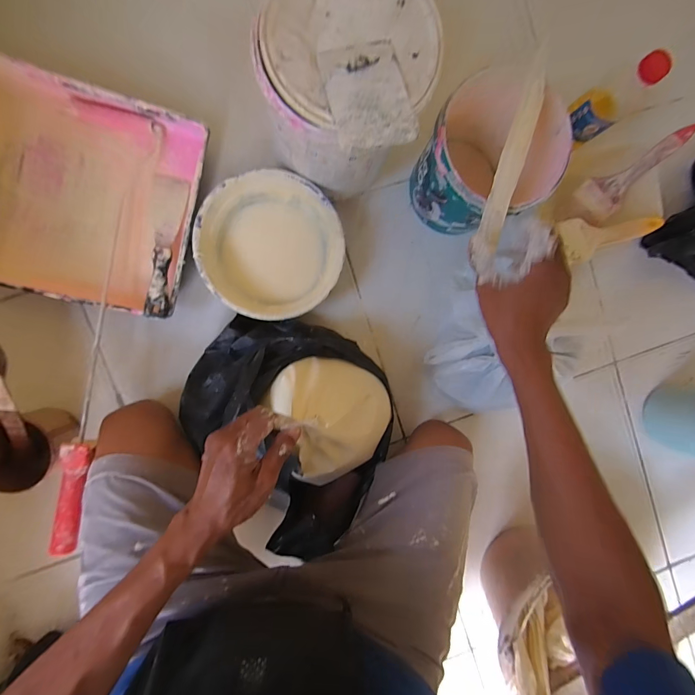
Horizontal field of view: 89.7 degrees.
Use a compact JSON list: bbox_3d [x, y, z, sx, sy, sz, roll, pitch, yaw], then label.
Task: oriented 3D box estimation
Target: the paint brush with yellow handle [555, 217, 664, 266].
[{"bbox_3d":[0.375,-0.160,0.506,0.156,0.030,0.061,-11,82,-11],"label":"paint brush with yellow handle"}]

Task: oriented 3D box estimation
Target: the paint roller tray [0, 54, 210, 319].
[{"bbox_3d":[-0.396,-0.215,0.480,0.362,0.072,0.283,13,92,-7],"label":"paint roller tray"}]

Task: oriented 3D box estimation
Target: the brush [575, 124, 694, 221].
[{"bbox_3d":[0.428,-0.262,0.520,0.059,0.142,0.027,42,46,-7],"label":"brush"}]

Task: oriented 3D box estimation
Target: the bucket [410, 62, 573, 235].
[{"bbox_3d":[0.183,-0.252,0.497,0.163,0.160,0.166,0,93,-6],"label":"bucket"}]

